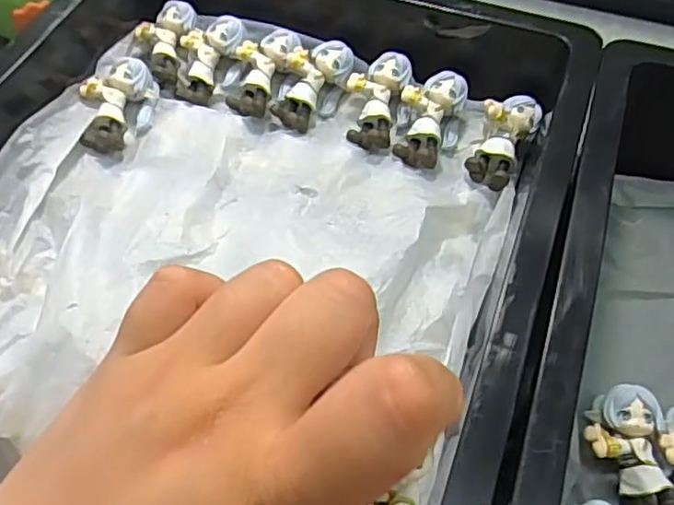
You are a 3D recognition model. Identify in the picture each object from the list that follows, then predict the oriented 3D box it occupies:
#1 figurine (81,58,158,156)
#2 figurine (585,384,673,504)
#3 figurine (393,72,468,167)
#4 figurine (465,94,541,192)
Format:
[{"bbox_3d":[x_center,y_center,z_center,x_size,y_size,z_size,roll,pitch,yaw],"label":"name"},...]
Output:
[{"bbox_3d":[-0.134,-0.091,0.380,0.039,0.026,0.053,-2,57,-2],"label":"figurine"},{"bbox_3d":[0.139,0.097,0.293,0.035,0.026,0.063,-7,69,-5],"label":"figurine"},{"bbox_3d":[0.058,-0.080,0.377,0.040,0.021,0.059,11,84,0],"label":"figurine"},{"bbox_3d":[0.097,-0.067,0.365,0.030,0.027,0.059,26,80,16],"label":"figurine"}]

